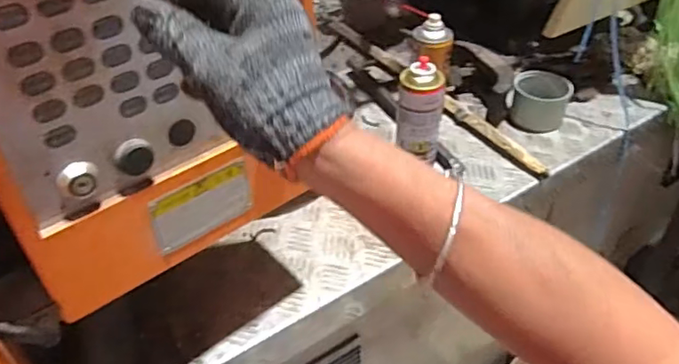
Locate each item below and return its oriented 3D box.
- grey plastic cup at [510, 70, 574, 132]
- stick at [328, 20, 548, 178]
[{"bbox_3d":[0.341,-0.140,0.965,0.090,0.074,0.077,12,42,16],"label":"grey plastic cup"},{"bbox_3d":[0.153,-0.180,1.056,0.033,0.023,0.602,-23,45,-23],"label":"stick"}]

